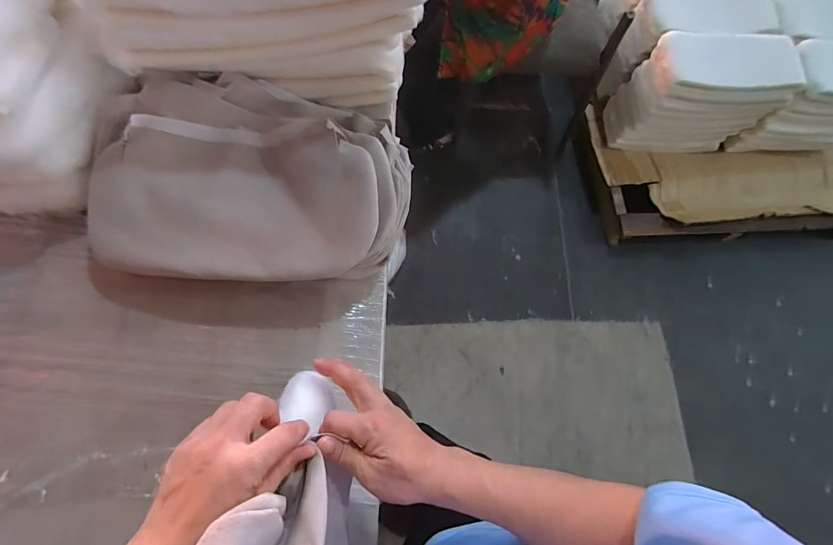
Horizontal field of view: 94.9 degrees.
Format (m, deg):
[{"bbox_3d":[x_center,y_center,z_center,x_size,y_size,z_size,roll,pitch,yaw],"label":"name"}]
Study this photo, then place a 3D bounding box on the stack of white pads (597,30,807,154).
[{"bbox_3d":[0.943,-0.599,1.291,0.456,0.346,0.190,-2,72,-4],"label":"stack of white pads"}]

